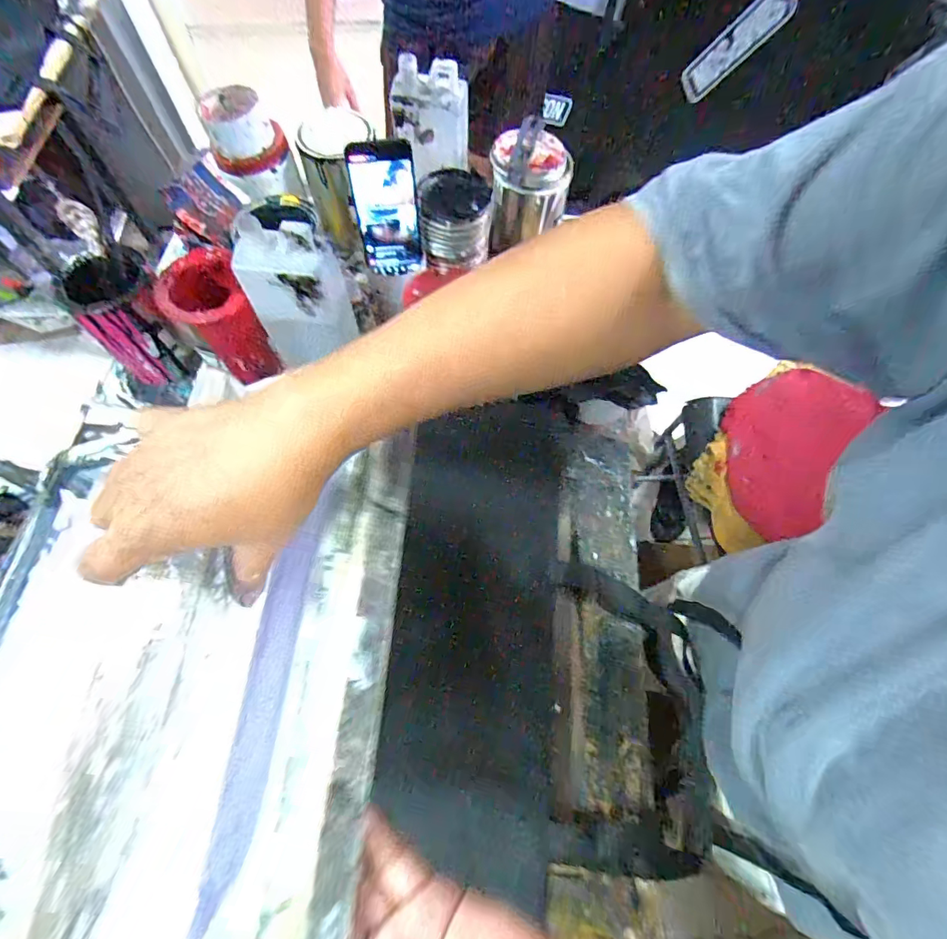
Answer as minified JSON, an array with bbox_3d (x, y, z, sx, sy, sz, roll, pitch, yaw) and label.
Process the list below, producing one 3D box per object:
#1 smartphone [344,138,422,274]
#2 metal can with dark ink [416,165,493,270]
[{"bbox_3d":[-0.108,-0.321,0.585,0.075,0.153,0.010,-8,55,-5],"label":"smartphone"},{"bbox_3d":[-0.025,-0.345,0.643,0.093,0.084,0.094,0,66,-1],"label":"metal can with dark ink"}]

